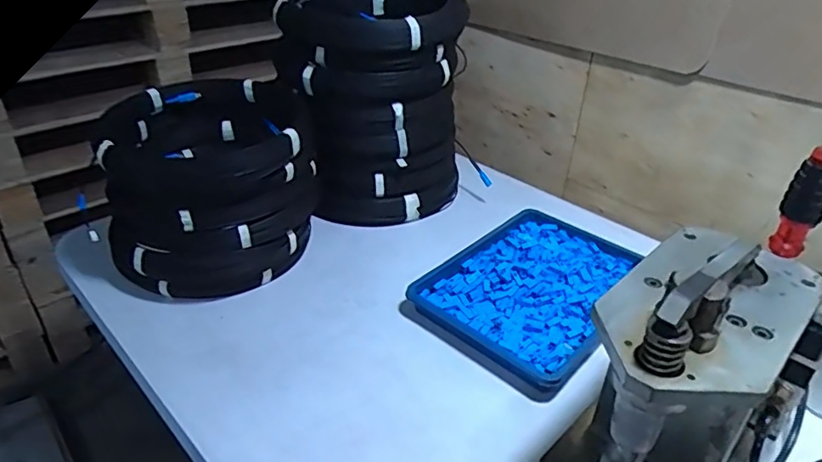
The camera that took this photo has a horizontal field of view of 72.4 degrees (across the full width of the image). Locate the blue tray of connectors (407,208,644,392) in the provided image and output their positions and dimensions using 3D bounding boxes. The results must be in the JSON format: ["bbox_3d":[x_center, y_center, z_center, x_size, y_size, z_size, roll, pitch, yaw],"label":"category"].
[{"bbox_3d":[0.189,0.072,0.826,0.232,0.032,0.333,27,40,33],"label":"blue tray of connectors"}]

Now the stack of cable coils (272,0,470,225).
[{"bbox_3d":[-0.060,-0.234,0.990,0.281,0.354,0.277,1,33,-2],"label":"stack of cable coils"}]

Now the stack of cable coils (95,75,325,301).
[{"bbox_3d":[-0.280,-0.065,0.837,0.262,0.248,0.281,-2,33,-7],"label":"stack of cable coils"}]

